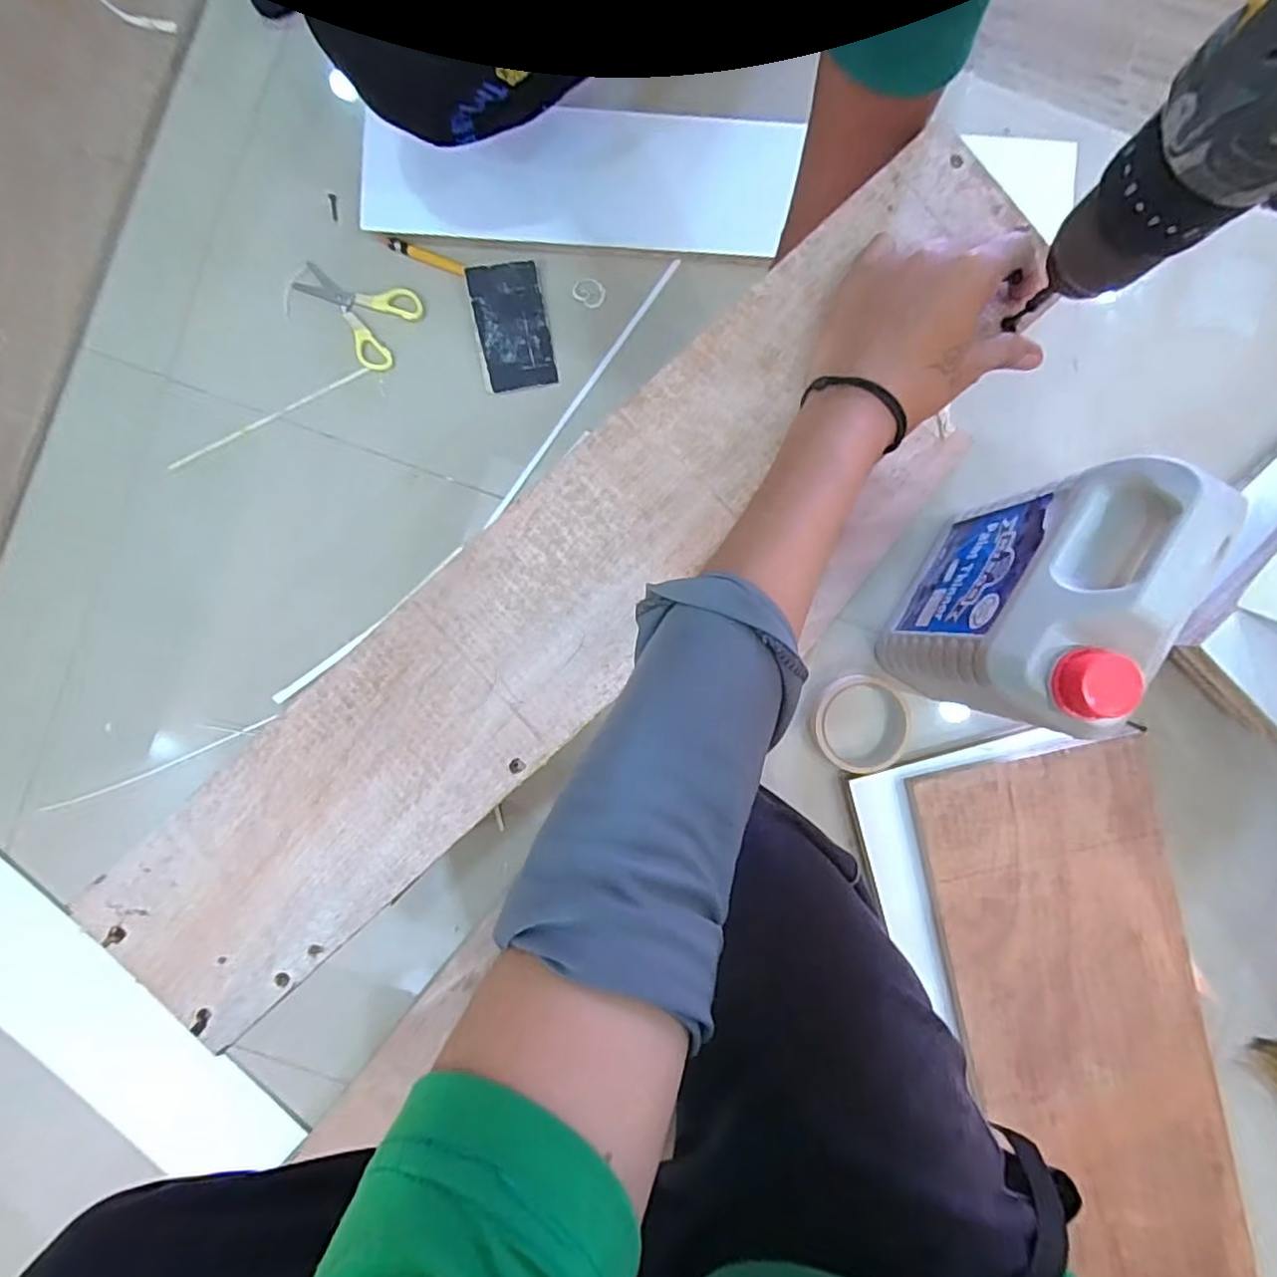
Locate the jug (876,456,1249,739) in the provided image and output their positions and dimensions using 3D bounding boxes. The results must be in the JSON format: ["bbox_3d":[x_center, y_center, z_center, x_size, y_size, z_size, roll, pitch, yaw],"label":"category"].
[{"bbox_3d":[0.299,-0.023,0.482,0.094,0.226,0.178,31,91,-1],"label":"jug"}]

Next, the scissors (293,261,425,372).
[{"bbox_3d":[-0.270,-0.317,0.581,0.115,0.004,0.080,35,91,-1],"label":"scissors"}]

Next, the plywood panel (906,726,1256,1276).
[{"bbox_3d":[0.428,0.405,0.578,0.219,0.011,0.604,-12,91,1],"label":"plywood panel"}]

